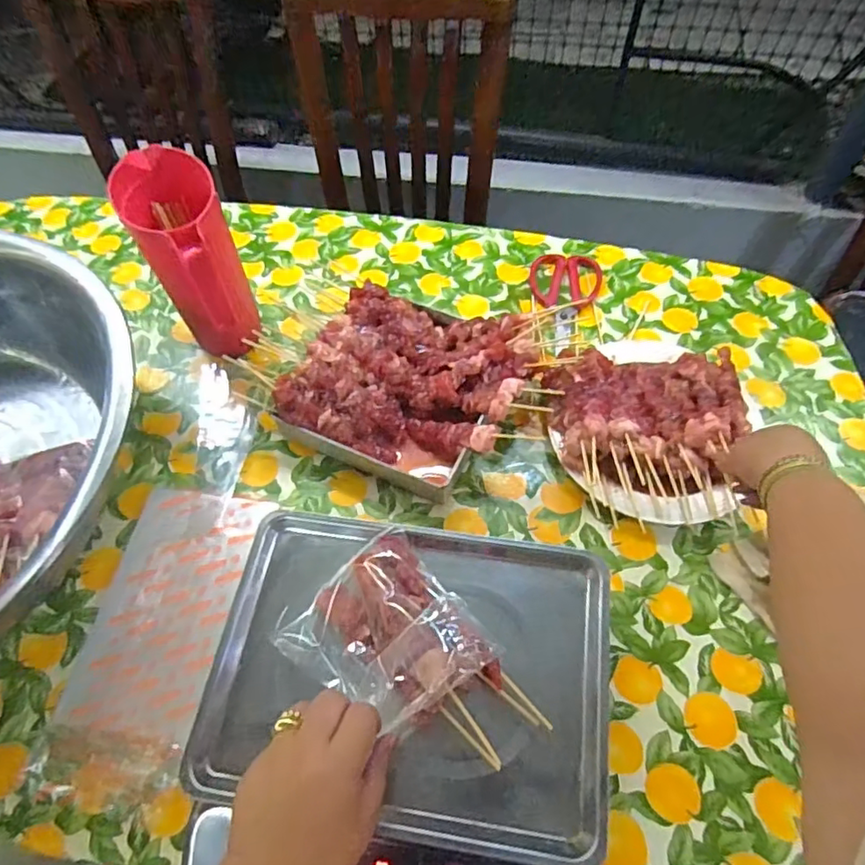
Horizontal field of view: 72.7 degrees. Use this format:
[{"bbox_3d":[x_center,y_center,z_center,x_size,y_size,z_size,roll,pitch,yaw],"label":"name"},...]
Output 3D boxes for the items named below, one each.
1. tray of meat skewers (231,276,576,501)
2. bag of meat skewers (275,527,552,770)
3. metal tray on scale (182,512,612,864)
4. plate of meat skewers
[{"bbox_3d":[-0.033,-0.060,0.728,0.292,0.080,0.240,21,63,15],"label":"tray of meat skewers"},{"bbox_3d":[-0.023,0.183,0.470,0.132,0.036,0.191,-36,64,-17],"label":"bag of meat skewers"},{"bbox_3d":[-0.019,0.193,0.488,0.322,0.026,0.236,6,60,7],"label":"metal tray on scale"},{"bbox_3d":[0.251,-0.028,0.679,0.230,0.064,0.246,-1,59,2],"label":"plate of meat skewers"}]

